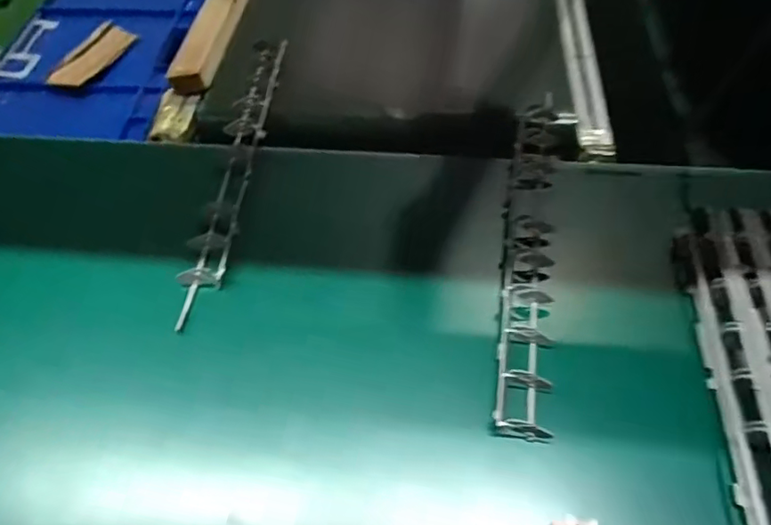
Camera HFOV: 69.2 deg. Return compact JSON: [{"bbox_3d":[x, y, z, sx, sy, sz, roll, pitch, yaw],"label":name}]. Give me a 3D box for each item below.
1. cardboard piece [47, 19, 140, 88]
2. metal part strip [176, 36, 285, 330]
[{"bbox_3d":[-0.485,-0.349,0.938,0.068,0.028,0.174,11,54,9],"label":"cardboard piece"},{"bbox_3d":[-0.182,-0.131,0.686,0.050,0.025,0.453,3,53,3],"label":"metal part strip"}]

